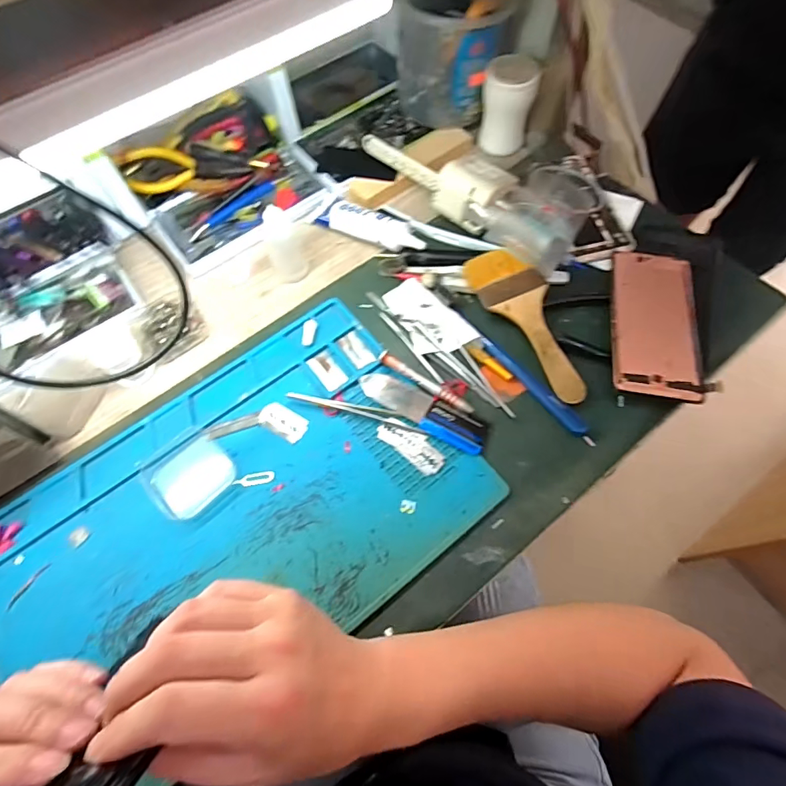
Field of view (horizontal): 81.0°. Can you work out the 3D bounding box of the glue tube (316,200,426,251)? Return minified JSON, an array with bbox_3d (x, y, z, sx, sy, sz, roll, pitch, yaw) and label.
[{"bbox_3d":[-0.021,-0.177,0.482,0.122,0.028,0.041,28,70,14],"label":"glue tube"}]

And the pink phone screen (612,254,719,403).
[{"bbox_3d":[0.240,-0.065,0.420,0.076,0.005,0.153,8,65,7],"label":"pink phone screen"}]

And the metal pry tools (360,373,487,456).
[{"bbox_3d":[0.025,0.015,0.401,0.117,0.007,0.032,24,69,12],"label":"metal pry tools"}]

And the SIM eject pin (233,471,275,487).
[{"bbox_3d":[-0.115,0.072,0.381,0.033,0.004,0.010,-13,68,-8],"label":"SIM eject pin"}]

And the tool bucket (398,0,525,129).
[{"bbox_3d":[0.065,-0.375,0.505,0.120,0.118,0.106,5,66,5],"label":"tool bucket"}]

